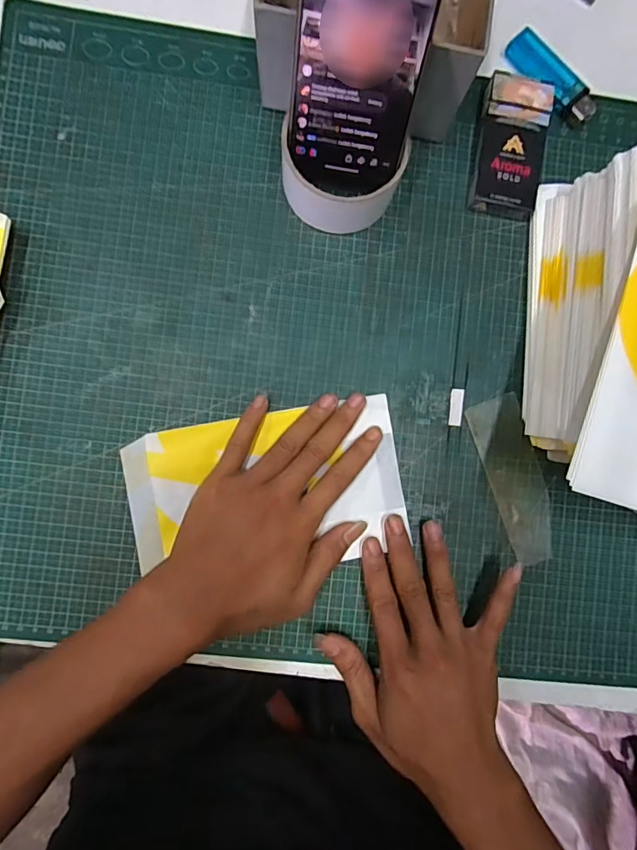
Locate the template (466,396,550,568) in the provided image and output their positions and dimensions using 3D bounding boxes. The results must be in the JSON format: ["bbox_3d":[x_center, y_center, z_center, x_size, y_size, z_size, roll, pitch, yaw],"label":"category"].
[{"bbox_3d":[0.147,0.041,0.349,0.040,0.004,0.123,-19,89,-2],"label":"template"}]

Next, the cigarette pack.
[{"bbox_3d":[0.142,-0.206,0.349,0.049,0.020,0.095,9,87,-4],"label":"cigarette pack"}]

